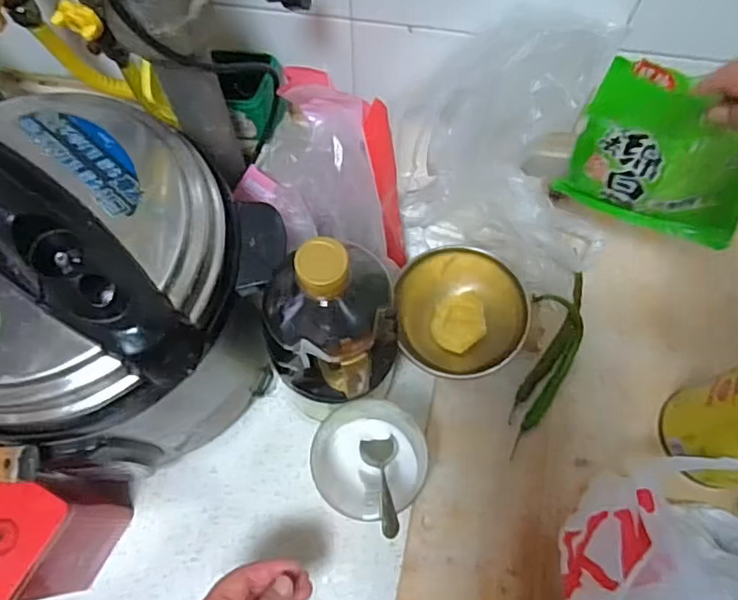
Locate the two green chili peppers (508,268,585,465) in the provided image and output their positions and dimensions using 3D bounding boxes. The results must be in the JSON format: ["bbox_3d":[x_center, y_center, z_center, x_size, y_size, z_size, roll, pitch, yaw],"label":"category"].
[{"bbox_3d":[0.186,0.058,0.605,0.052,0.028,0.196,14,70,5],"label":"two green chili peppers"}]

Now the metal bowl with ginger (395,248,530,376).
[{"bbox_3d":[0.090,0.013,0.597,0.130,0.039,0.126,10,90,0],"label":"metal bowl with ginger"}]

